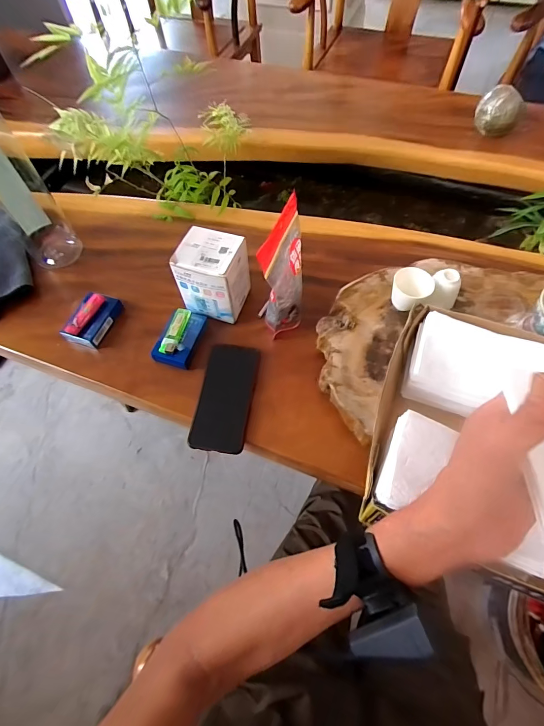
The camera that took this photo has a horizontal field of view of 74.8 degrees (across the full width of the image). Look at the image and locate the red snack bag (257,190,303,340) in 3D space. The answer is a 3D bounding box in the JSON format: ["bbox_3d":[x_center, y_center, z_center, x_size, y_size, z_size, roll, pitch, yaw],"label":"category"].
[{"bbox_3d":[0.011,-0.122,0.505,0.047,0.195,0.117,15,63,24],"label":"red snack bag"}]

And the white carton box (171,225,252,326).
[{"bbox_3d":[-0.087,-0.135,0.553,0.093,0.108,0.092,16,64,10],"label":"white carton box"}]

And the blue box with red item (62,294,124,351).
[{"bbox_3d":[-0.288,-0.070,0.573,0.055,0.035,0.089,14,64,9],"label":"blue box with red item"}]

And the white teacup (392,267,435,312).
[{"bbox_3d":[0.199,-0.101,0.513,0.051,0.053,0.051,-1,62,2],"label":"white teacup"}]

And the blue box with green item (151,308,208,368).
[{"bbox_3d":[-0.140,-0.042,0.546,0.051,0.026,0.096,12,63,9],"label":"blue box with green item"}]

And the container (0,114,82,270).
[{"bbox_3d":[-0.428,-0.293,0.570,0.100,0.299,0.092,36,69,19],"label":"container"}]

